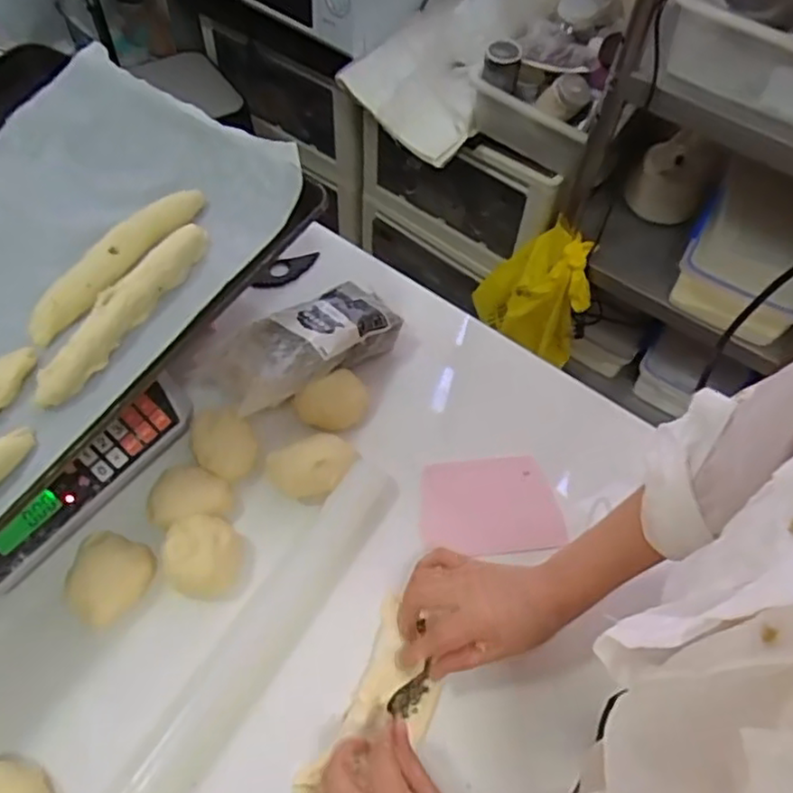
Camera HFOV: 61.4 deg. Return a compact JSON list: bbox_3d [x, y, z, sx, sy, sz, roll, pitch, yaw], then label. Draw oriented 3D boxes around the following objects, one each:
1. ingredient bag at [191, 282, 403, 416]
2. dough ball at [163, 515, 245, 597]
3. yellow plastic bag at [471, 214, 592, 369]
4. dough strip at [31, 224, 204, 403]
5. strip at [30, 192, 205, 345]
[{"bbox_3d":[-0.085,-0.051,0.623,0.086,0.051,0.204,42,46,20],"label":"ingredient bag"},{"bbox_3d":[-0.153,0.127,0.539,0.060,0.037,0.058,2,58,-3],"label":"dough ball"},{"bbox_3d":[0.280,-0.211,1.366,0.210,0.315,0.151,7,58,1],"label":"yellow plastic bag"},{"bbox_3d":[-0.222,-0.075,0.549,0.028,0.026,0.196,26,60,12],"label":"dough strip"},{"bbox_3d":[-0.239,-0.124,0.581,0.026,0.031,0.197,27,60,13],"label":"strip"}]

